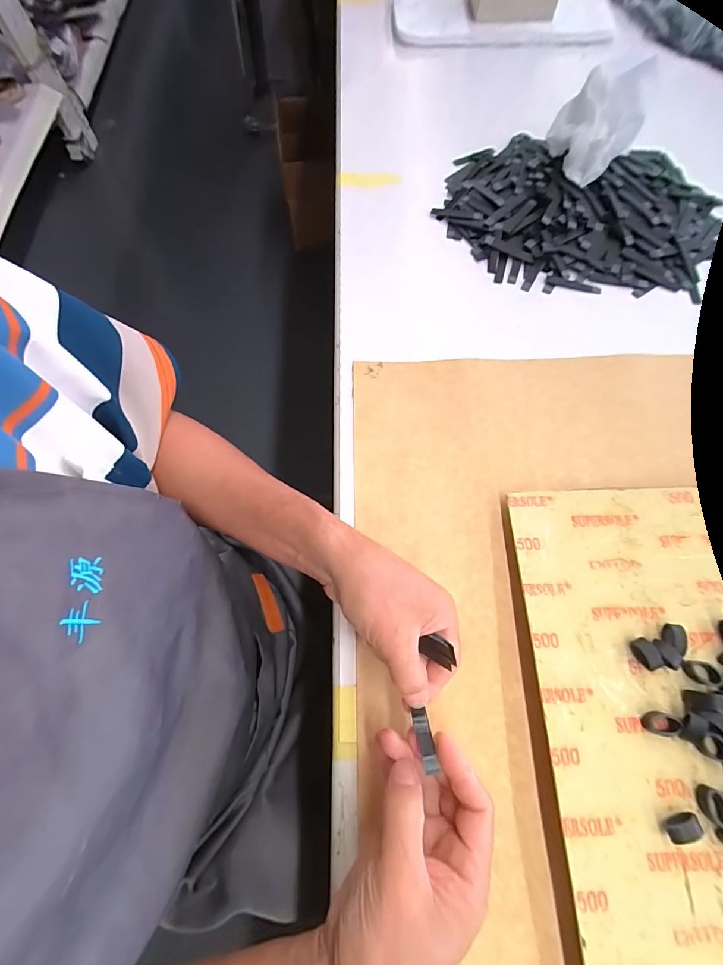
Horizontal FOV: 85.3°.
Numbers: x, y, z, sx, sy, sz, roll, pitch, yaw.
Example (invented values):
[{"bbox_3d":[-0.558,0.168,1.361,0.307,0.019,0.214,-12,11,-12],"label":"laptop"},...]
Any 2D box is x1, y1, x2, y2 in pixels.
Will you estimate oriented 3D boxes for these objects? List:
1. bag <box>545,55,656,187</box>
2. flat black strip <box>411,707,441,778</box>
[{"bbox_3d":[0.247,-0.383,0.418,0.064,0.083,0.077,-33,74,-11],"label":"bag"},{"bbox_3d":[0.039,0.160,0.245,0.010,0.004,0.032,-11,53,-4],"label":"flat black strip"}]

